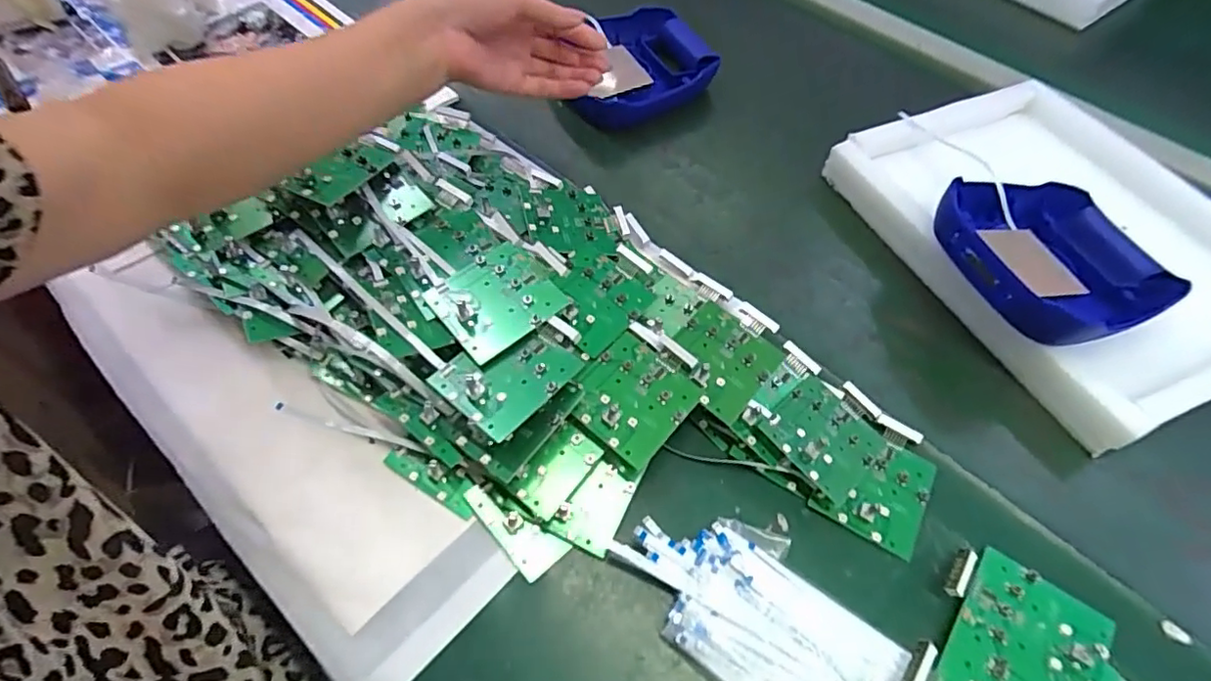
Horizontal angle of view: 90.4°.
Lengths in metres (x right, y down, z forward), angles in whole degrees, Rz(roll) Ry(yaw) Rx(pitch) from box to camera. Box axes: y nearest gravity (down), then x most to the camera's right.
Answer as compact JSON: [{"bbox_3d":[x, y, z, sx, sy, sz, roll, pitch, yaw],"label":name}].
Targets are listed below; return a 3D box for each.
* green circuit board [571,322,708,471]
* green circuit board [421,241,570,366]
[{"bbox_3d":[0.024,0.035,0.427,0.076,0.013,0.091,39,63,14],"label":"green circuit board"},{"bbox_3d":[-0.076,-0.032,0.436,0.081,0.011,0.075,-37,68,-14],"label":"green circuit board"}]

